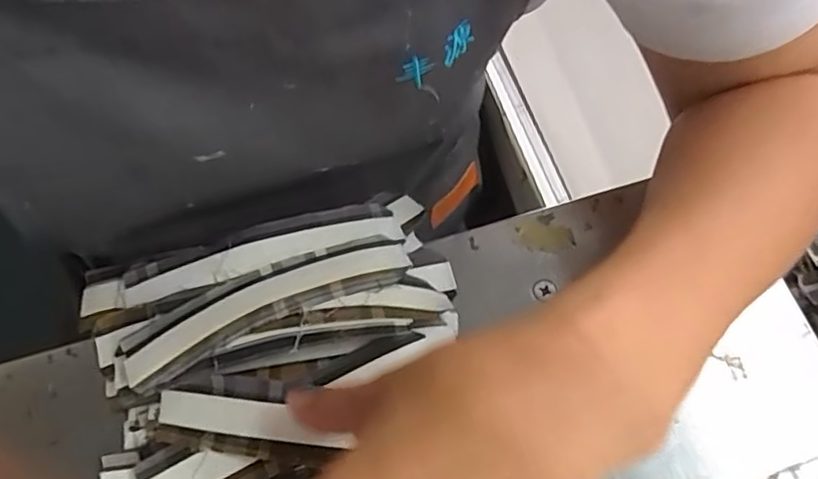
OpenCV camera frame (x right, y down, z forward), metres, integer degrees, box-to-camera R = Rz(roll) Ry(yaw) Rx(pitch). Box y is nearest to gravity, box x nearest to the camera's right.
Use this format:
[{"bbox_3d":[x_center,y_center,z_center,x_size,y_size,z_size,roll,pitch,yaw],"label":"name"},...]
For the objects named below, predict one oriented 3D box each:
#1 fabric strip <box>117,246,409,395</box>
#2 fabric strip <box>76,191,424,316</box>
[{"bbox_3d":[-0.065,0.034,0.287,0.138,0.025,0.024,-23,68,-9],"label":"fabric strip"},{"bbox_3d":[-0.081,0.006,0.308,0.177,0.020,0.029,-14,67,-6],"label":"fabric strip"}]

